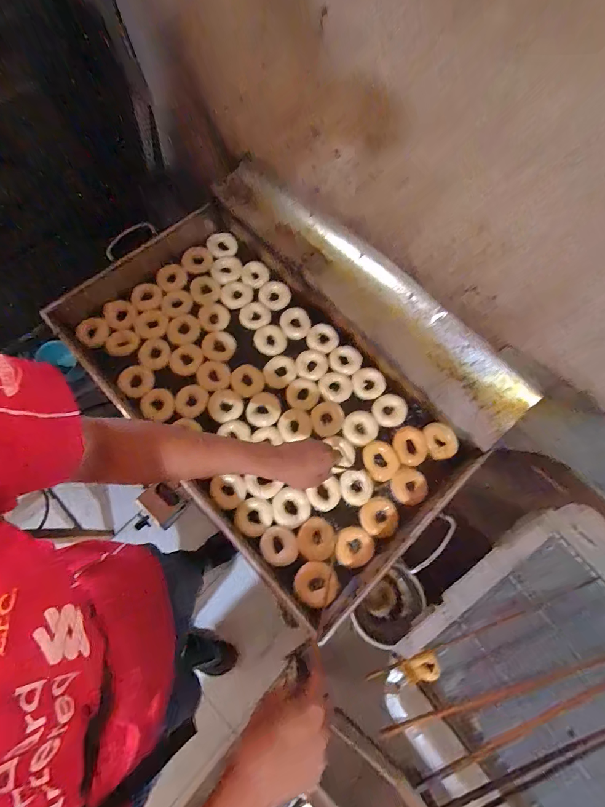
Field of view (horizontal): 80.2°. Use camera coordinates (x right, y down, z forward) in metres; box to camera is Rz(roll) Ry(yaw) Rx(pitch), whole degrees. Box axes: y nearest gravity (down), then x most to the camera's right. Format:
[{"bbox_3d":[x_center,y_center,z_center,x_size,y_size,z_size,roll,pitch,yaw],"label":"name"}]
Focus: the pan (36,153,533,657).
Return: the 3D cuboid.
[{"bbox_3d":[-0.050,-0.079,0.741,0.568,0.182,0.825,-42,77,-15],"label":"pan"}]

